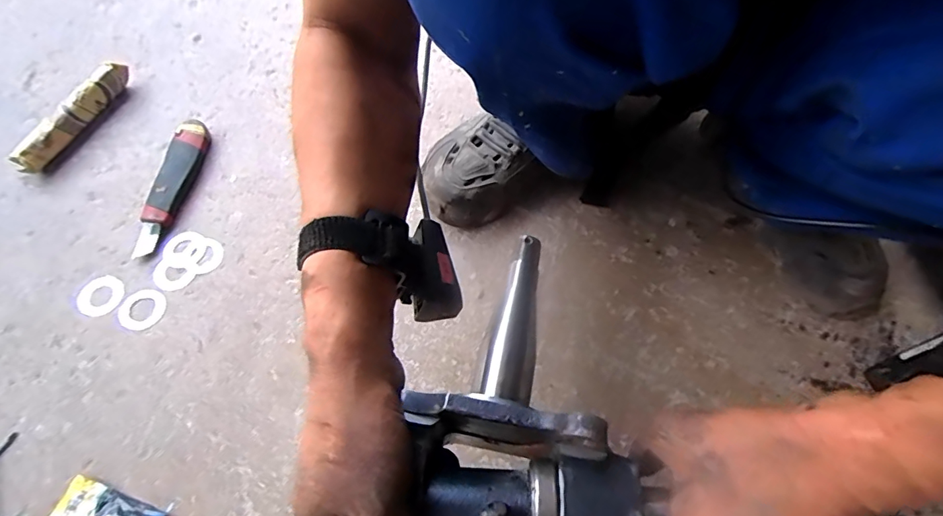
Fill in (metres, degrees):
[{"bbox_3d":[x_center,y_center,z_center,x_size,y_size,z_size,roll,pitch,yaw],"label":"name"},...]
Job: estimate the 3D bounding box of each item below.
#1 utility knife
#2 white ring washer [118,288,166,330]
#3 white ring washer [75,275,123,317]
[{"bbox_3d":[-0.335,-0.082,0.516,0.041,0.018,0.174,6,63,1],"label":"utility knife"},{"bbox_3d":[-0.324,0.050,0.457,0.039,0.005,0.042,5,60,-8],"label":"white ring washer"},{"bbox_3d":[-0.369,0.037,0.461,0.035,0.005,0.042,20,64,8],"label":"white ring washer"}]

